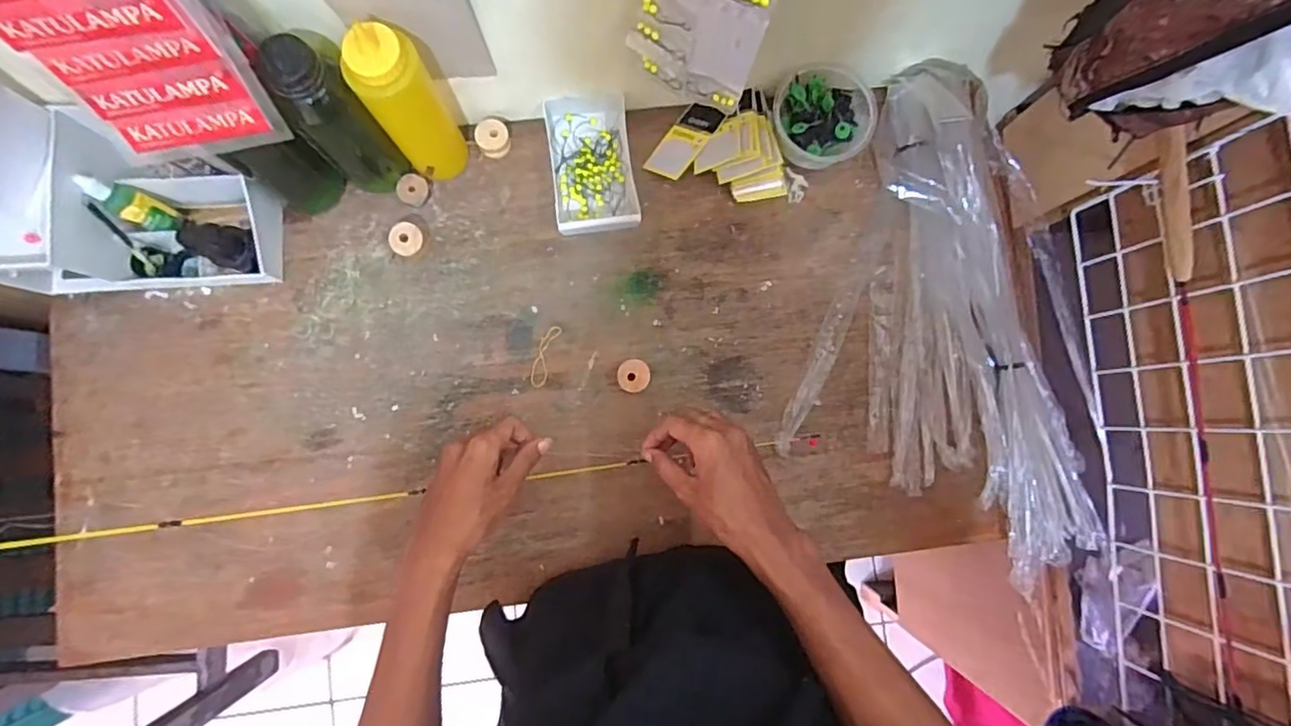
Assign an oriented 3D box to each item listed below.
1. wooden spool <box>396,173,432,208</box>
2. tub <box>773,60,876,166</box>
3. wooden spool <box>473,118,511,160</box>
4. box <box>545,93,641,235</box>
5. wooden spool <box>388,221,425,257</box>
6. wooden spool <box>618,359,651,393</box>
[{"bbox_3d":[-0.240,-0.179,0.627,0.032,0.013,0.032,-2,112,-5],"label":"wooden spool"},{"bbox_3d":[0.183,-0.253,0.631,0.098,0.057,0.095,0,84,-2],"label":"tub"},{"bbox_3d":[-0.160,-0.238,0.634,0.032,0.024,0.037,-2,85,-3],"label":"wooden spool"},{"bbox_3d":[-0.055,-0.206,0.634,0.082,0.027,0.142,-6,85,-3],"label":"box"},{"bbox_3d":[-0.245,-0.125,0.619,0.031,0.025,0.033,0,84,-2],"label":"wooden spool"},{"bbox_3d":[-0.012,0.014,0.617,0.032,0.019,0.033,0,84,-2],"label":"wooden spool"}]

